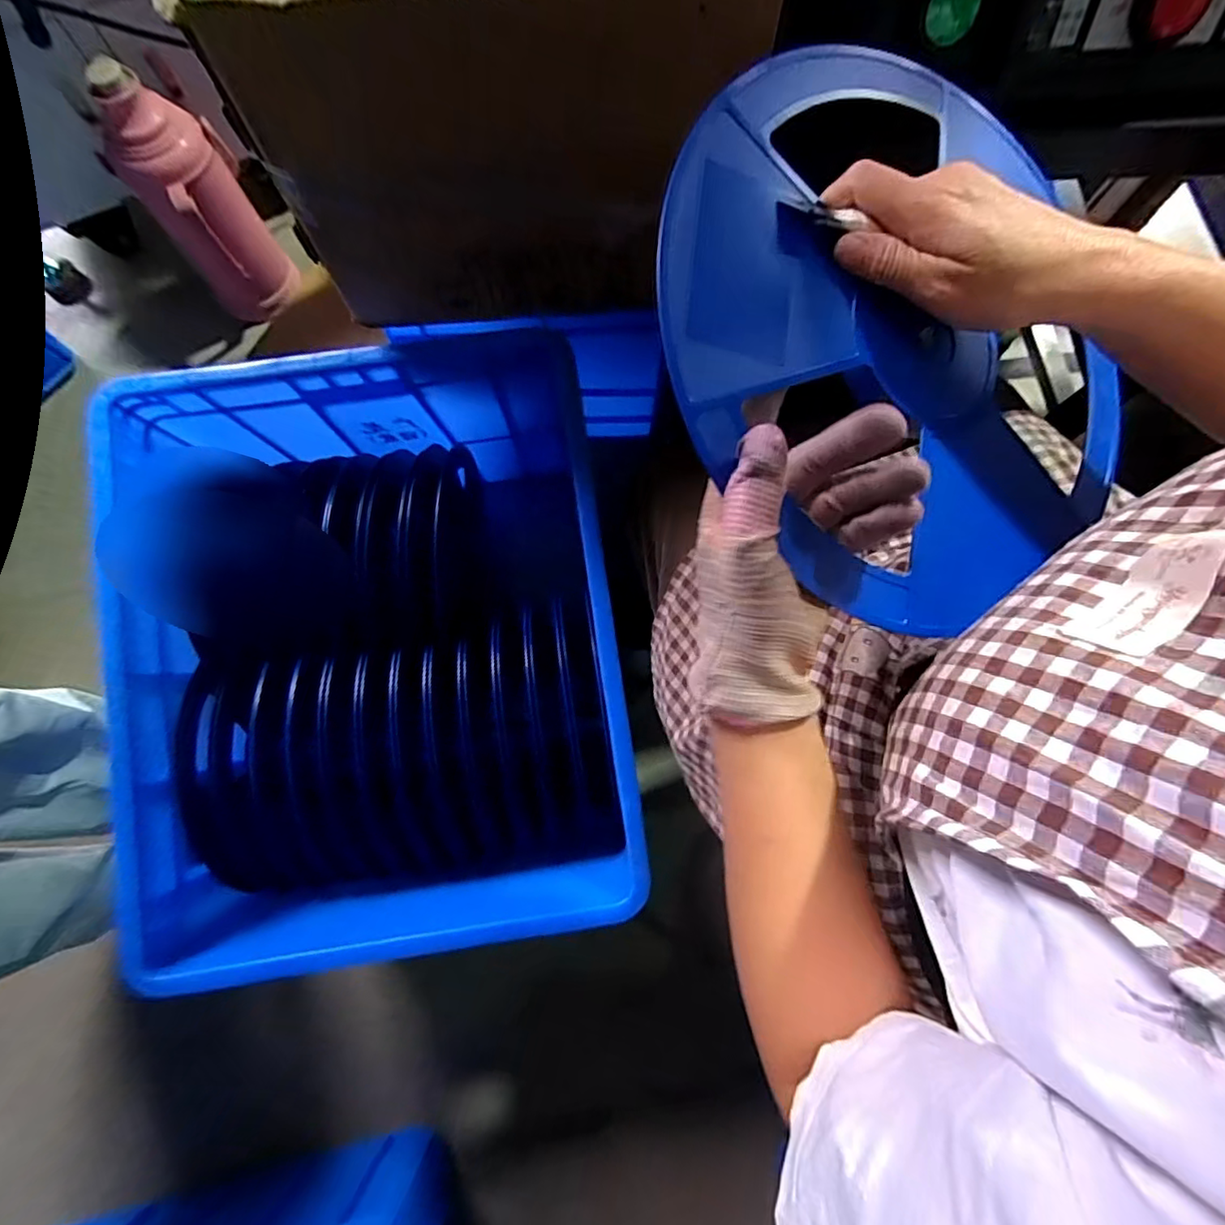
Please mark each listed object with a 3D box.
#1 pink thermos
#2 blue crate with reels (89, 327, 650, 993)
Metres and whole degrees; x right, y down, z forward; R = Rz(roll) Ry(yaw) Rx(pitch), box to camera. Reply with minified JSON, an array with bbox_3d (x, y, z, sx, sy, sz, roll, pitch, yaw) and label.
[{"bbox_3d":[-0.709,-0.706,1.008,0.160,0.359,0.118,-28,78,-6],"label":"pink thermos"},{"bbox_3d":[-0.251,0.045,0.678,0.483,0.322,0.601,-9,77,-2],"label":"blue crate with reels"}]

